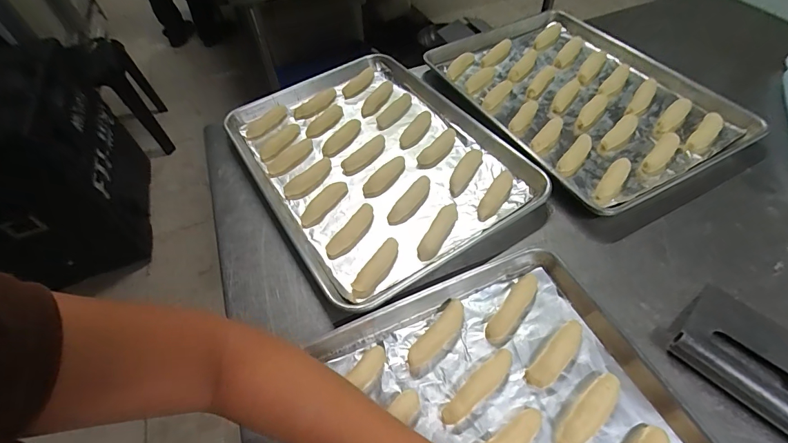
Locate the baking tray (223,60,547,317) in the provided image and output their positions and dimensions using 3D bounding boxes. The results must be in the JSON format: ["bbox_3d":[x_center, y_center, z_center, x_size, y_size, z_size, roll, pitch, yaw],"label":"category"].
[{"bbox_3d":[-0.034,-0.110,0.586,0.330,0.023,0.454,-29,56,-17],"label":"baking tray"}]

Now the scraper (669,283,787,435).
[{"bbox_3d":[0.359,0.128,0.376,0.117,0.028,0.123,-37,58,-22],"label":"scraper"}]

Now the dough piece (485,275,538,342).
[{"bbox_3d":[0.131,0.092,0.419,0.022,0.016,0.088,33,62,26],"label":"dough piece"}]

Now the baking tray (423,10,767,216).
[{"bbox_3d":[0.306,-0.219,0.652,0.320,0.028,0.452,-24,54,-13],"label":"baking tray"}]

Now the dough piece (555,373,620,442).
[{"bbox_3d":[0.179,0.177,0.356,0.083,0.018,0.026,-36,58,-21],"label":"dough piece"}]

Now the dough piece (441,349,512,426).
[{"bbox_3d":[0.084,0.161,0.375,0.093,0.017,0.020,-35,58,-21],"label":"dough piece"}]

